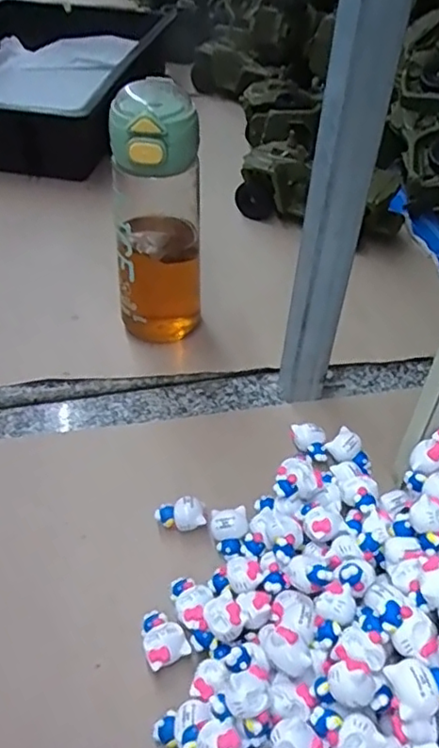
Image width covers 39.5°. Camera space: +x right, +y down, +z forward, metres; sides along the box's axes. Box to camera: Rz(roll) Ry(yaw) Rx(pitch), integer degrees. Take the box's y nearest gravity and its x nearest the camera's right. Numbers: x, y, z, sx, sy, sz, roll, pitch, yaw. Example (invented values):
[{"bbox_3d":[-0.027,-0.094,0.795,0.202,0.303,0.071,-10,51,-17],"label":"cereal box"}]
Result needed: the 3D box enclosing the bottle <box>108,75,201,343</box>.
[{"bbox_3d":[-0.051,-0.123,0.510,0.066,0.207,0.066,-2,45,-5],"label":"bottle"}]

